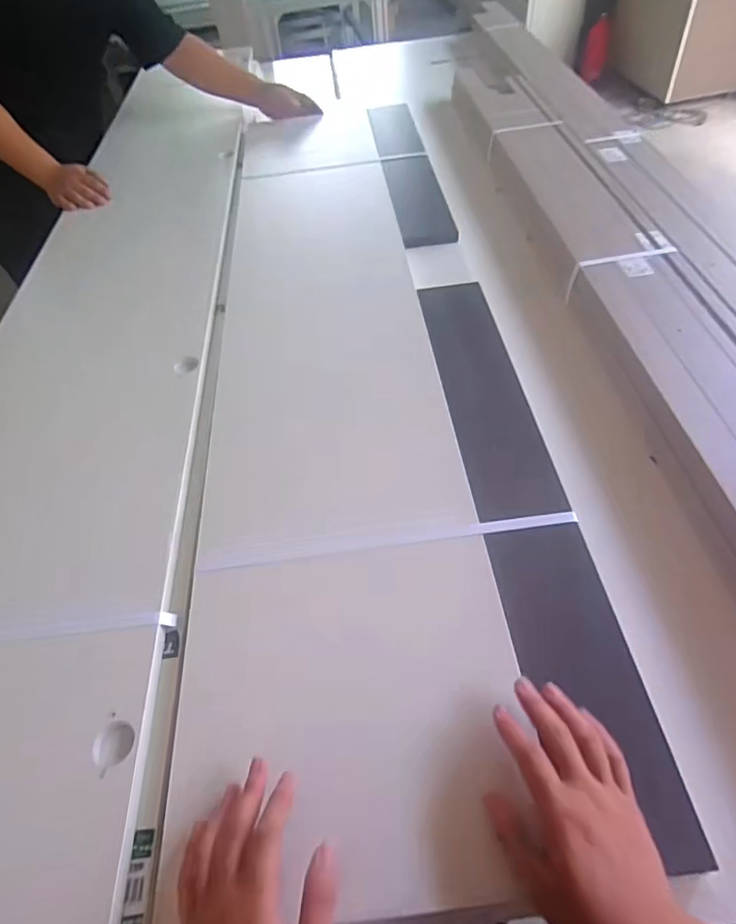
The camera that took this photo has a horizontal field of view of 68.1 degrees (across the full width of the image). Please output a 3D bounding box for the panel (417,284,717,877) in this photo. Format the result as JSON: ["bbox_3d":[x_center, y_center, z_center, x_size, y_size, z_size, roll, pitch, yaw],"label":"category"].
[{"bbox_3d":[0.163,0.013,0.610,0.097,0.012,0.706,-7,51,0],"label":"panel"}]

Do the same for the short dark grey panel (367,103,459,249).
[{"bbox_3d":[0.080,-0.626,1.141,0.100,0.017,0.650,-8,51,0],"label":"short dark grey panel"}]

